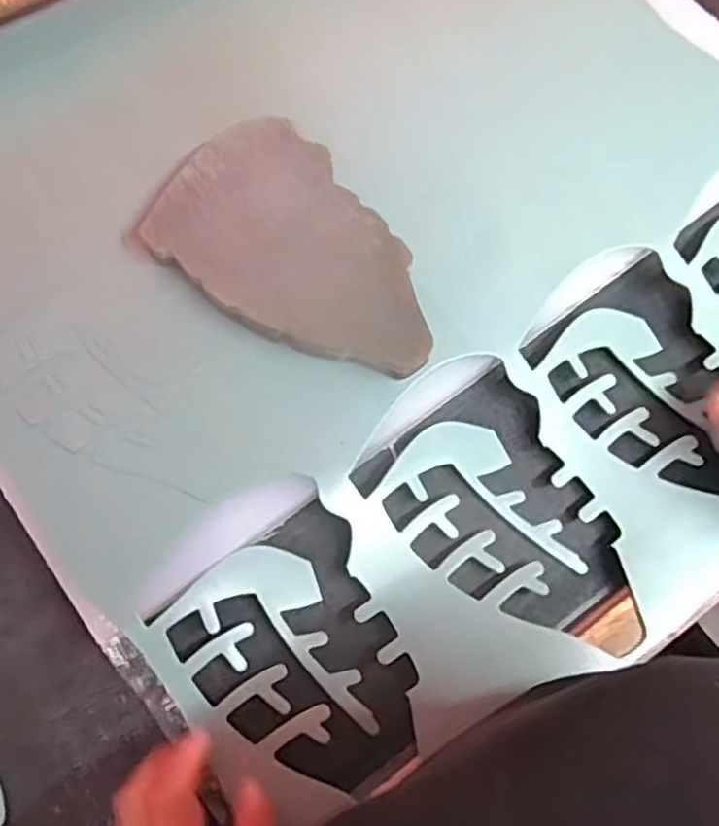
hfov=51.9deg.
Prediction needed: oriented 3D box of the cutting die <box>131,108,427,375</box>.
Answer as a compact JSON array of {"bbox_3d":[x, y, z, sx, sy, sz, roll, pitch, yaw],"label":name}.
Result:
[{"bbox_3d":[-0.034,-0.093,0.459,0.190,0.039,0.113,40,73,13],"label":"cutting die"}]

